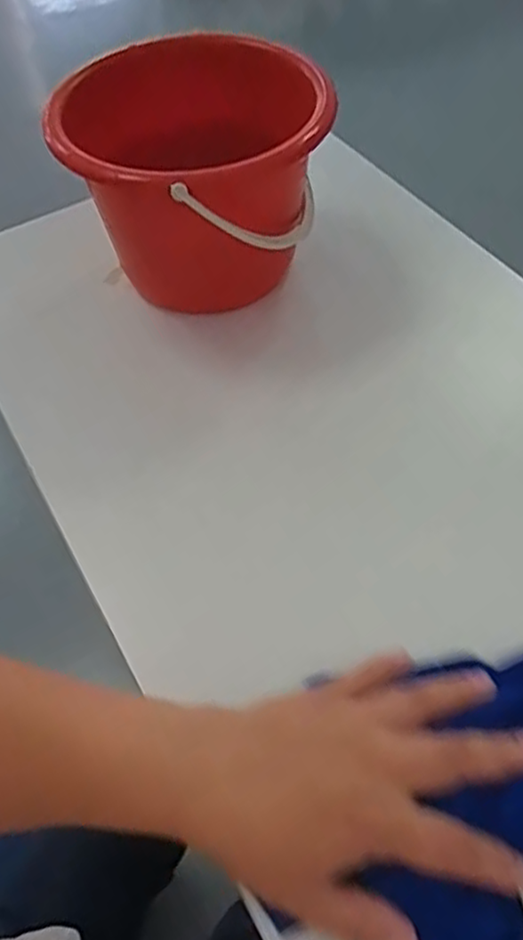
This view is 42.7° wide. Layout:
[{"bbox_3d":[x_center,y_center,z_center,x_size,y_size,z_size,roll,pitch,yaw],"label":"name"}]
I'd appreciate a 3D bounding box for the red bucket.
[{"bbox_3d":[-0.050,-0.217,0.524,0.183,0.180,0.216,-17,56,-9],"label":"red bucket"}]

